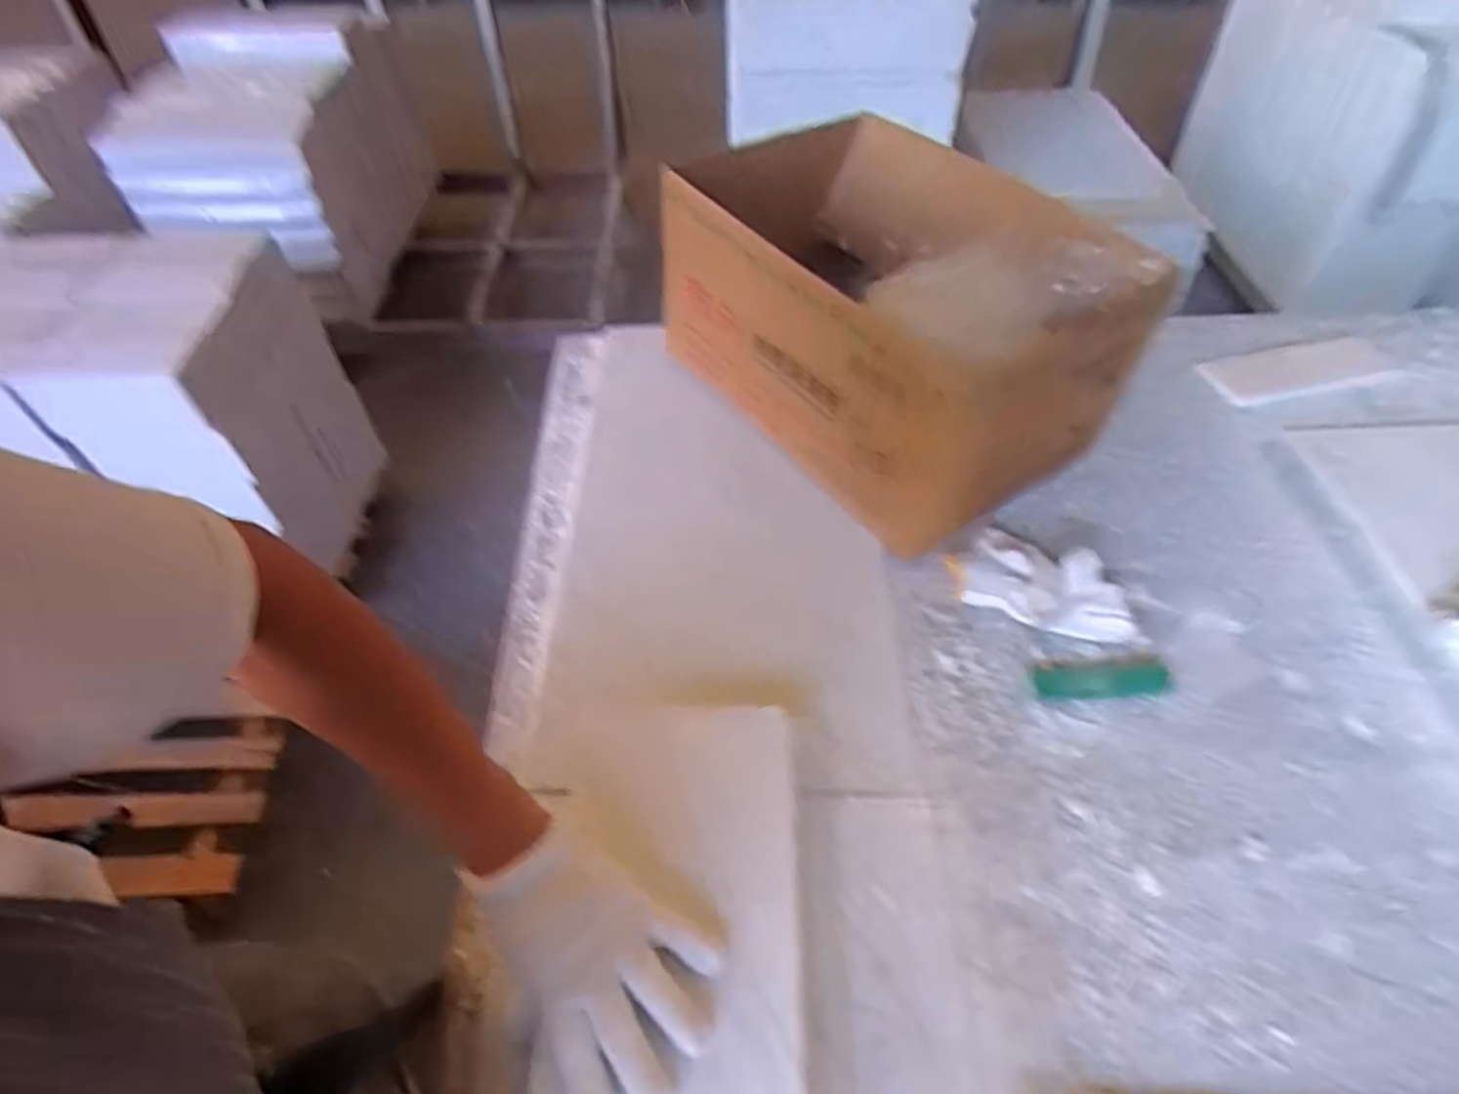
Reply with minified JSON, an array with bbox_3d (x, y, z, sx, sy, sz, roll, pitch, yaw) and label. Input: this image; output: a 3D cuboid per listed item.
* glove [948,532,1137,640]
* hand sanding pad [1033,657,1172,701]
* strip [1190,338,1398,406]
[{"bbox_3d":[0.284,0.031,0.688,0.167,0.045,0.083,23,53,20],"label":"glove"},{"bbox_3d":[0.312,0.110,0.631,0.113,0.005,0.034,-3,48,-2],"label":"hand sanding pad"},{"bbox_3d":[0.701,-0.223,0.925,0.267,0.008,0.093,-13,49,-11],"label":"strip"}]

